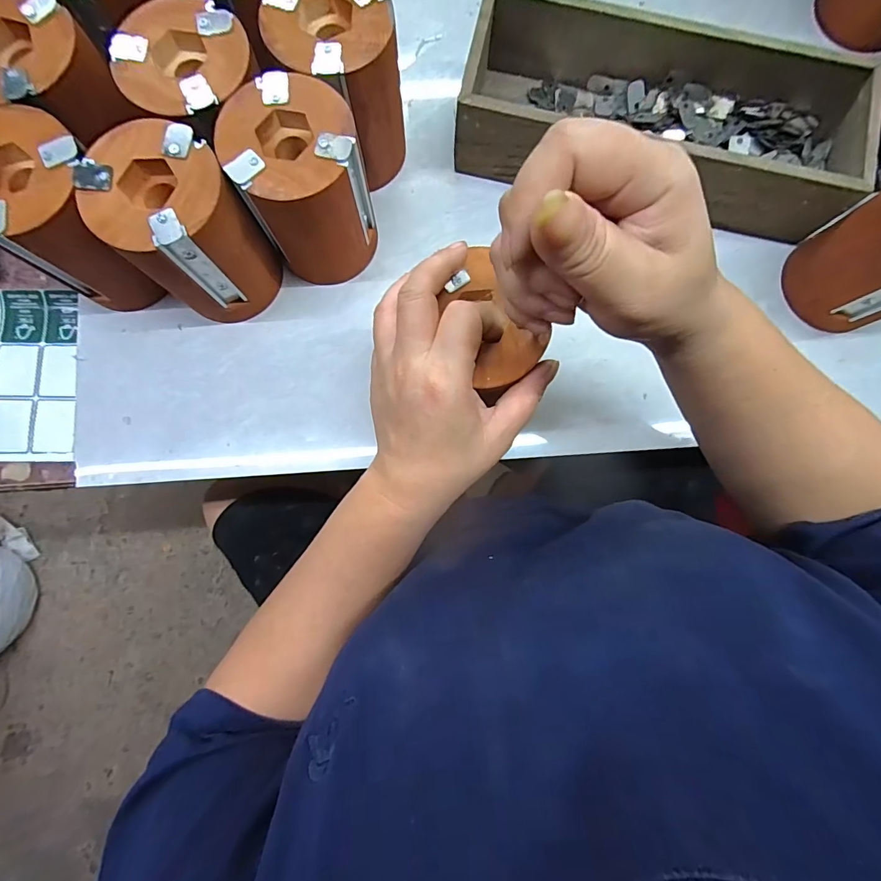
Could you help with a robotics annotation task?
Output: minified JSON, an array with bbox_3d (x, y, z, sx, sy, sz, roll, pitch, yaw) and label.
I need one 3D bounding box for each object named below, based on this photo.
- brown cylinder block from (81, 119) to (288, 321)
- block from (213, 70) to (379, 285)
[{"bbox_3d":[-0.162,-0.137,0.287,0.076,0.099,0.087,-37,86,-4],"label":"brown cylinder block"},{"bbox_3d":[-0.089,-0.167,0.294,0.072,0.102,0.084,-29,86,-3],"label":"block"}]

